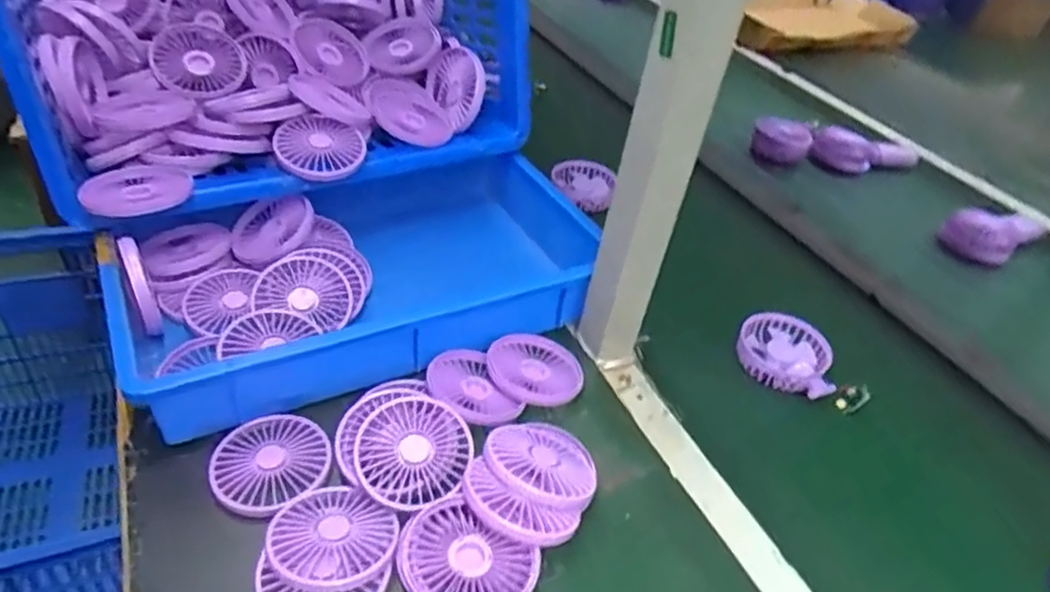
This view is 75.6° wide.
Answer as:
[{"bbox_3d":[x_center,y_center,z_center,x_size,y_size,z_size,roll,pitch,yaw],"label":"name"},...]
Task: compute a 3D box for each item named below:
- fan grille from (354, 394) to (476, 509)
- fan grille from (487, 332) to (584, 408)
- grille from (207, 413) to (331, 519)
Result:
[{"bbox_3d":[-0.085,0.119,0.522,0.083,0.010,0.087,6,60,-10],"label":"fan grille"},{"bbox_3d":[0.010,0.068,0.616,0.080,0.024,0.084,5,39,-5],"label":"fan grille"},{"bbox_3d":[-0.194,0.128,0.519,0.080,0.015,0.084,5,39,-5],"label":"grille"}]

